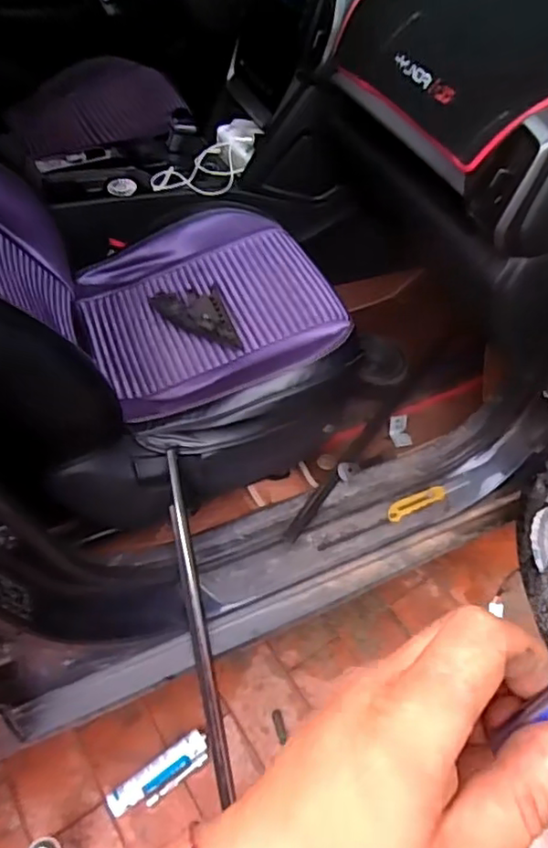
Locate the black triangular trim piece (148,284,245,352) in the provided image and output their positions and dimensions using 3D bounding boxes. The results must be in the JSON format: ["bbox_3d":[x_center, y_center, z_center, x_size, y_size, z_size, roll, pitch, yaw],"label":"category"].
[{"bbox_3d":[-0.128,-0.205,1.106,0.214,0.017,0.097,36,75,28],"label":"black triangular trim piece"}]

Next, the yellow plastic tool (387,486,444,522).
[{"bbox_3d":[0.281,0.155,1.211,0.125,0.015,0.033,-20,57,-17],"label":"yellow plastic tool"}]

